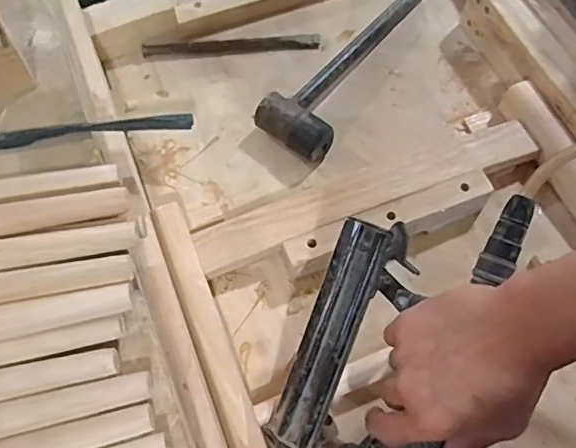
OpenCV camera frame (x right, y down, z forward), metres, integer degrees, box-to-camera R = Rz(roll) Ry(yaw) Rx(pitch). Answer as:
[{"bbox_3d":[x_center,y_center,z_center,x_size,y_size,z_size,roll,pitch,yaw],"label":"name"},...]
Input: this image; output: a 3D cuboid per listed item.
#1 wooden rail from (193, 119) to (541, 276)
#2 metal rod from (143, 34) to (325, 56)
[{"bbox_3d":[0.090,-0.031,0.604,0.382,0.049,0.048,-19,65,-10],"label":"wooden rail"},{"bbox_3d":[-0.071,-0.229,0.721,0.225,0.015,0.017,-5,63,-3],"label":"metal rod"}]

